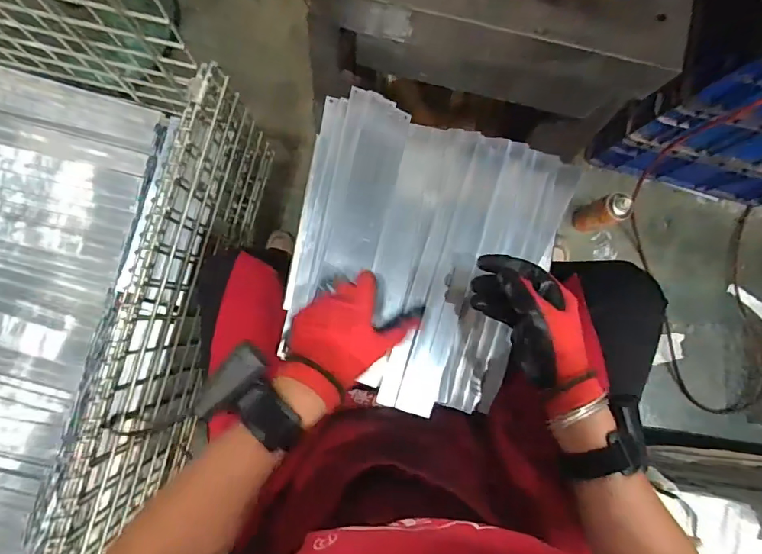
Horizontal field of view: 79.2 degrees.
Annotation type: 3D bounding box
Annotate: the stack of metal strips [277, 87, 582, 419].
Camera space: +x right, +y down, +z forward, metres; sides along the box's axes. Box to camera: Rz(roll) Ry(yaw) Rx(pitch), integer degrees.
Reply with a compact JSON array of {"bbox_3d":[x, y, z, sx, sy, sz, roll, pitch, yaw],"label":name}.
[{"bbox_3d":[0.045,-0.020,0.560,0.313,0.043,0.343,17,83,-2],"label":"stack of metal strips"}]

